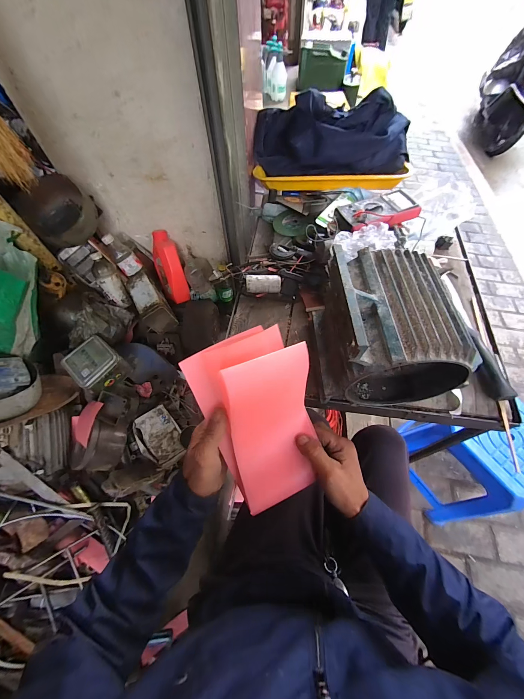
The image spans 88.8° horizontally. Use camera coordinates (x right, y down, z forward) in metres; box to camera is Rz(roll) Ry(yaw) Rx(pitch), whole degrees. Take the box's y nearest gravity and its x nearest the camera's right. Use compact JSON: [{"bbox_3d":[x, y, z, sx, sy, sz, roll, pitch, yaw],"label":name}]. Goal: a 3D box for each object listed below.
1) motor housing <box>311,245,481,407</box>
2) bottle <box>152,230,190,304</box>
[{"bbox_3d":[0.191,-0.030,0.425,0.180,0.194,0.191,-3,59,0],"label":"motor housing"},{"bbox_3d":[-0.302,-0.262,0.866,0.088,0.228,0.070,-16,20,-8],"label":"bottle"}]

